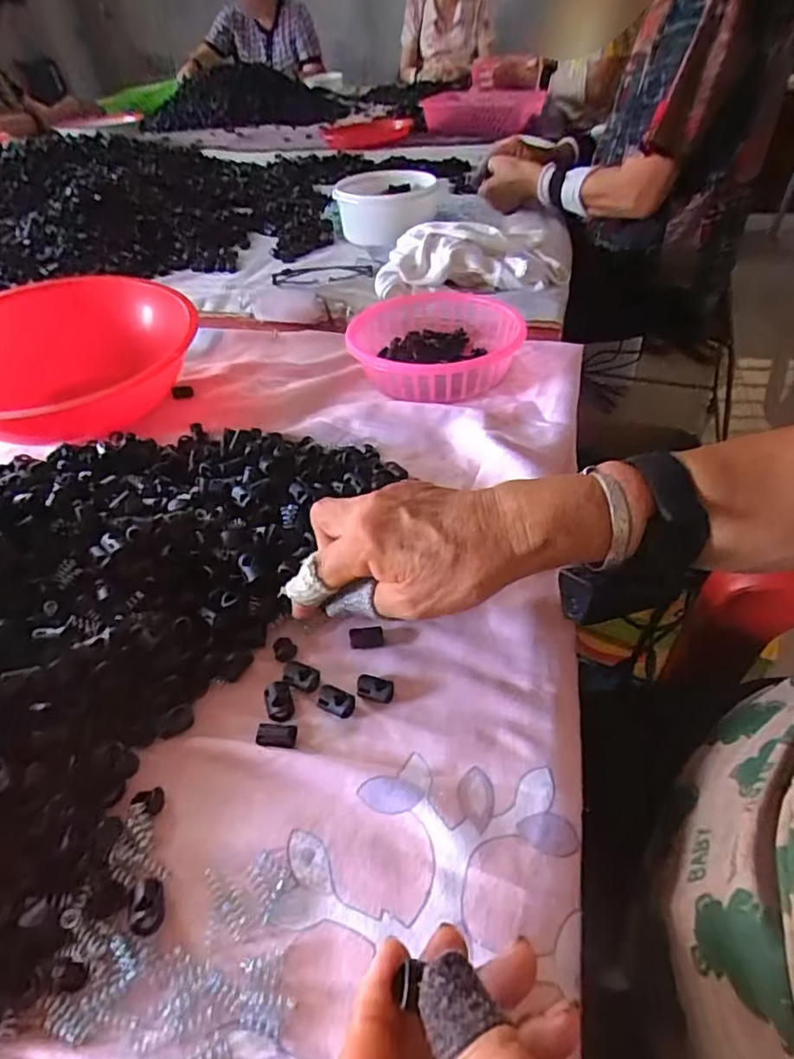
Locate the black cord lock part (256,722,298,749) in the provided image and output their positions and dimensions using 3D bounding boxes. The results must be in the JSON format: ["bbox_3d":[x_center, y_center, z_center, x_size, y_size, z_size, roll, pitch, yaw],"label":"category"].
[{"bbox_3d":[-0.062,0.106,0.301,0.019,0.007,0.012,1,43,8],"label":"black cord lock part"}]

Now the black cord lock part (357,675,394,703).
[{"bbox_3d":[-0.012,0.087,0.322,0.019,0.008,0.014,6,44,13],"label":"black cord lock part"}]

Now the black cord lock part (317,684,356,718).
[{"bbox_3d":[-0.033,0.093,0.317,0.019,0.007,0.013,13,46,19],"label":"black cord lock part"}]

